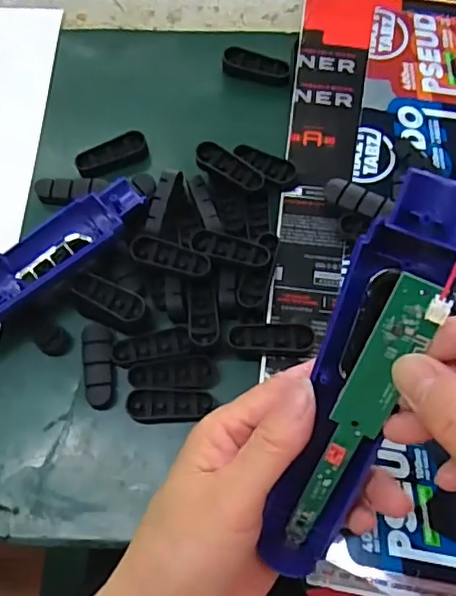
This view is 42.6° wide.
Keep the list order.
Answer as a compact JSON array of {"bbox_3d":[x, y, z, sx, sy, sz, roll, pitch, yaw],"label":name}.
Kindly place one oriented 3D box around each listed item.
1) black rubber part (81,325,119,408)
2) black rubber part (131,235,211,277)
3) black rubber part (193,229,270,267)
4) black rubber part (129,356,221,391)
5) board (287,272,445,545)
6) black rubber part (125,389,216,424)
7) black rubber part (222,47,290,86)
[{"bbox_3d":[-0.073,0.039,0.335,0.017,0.009,0.049,-8,69,-2],"label":"black rubber part"},{"bbox_3d":[-0.033,-0.024,0.342,0.047,0.009,0.016,15,70,7],"label":"black rubber part"},{"bbox_3d":[0.002,-0.029,0.343,0.046,0.006,0.015,16,70,8],"label":"black rubber part"},{"bbox_3d":[-0.030,0.042,0.329,0.050,0.006,0.018,0,69,1],"label":"black rubber part"},{"bbox_3d":[0.049,0.052,0.229,0.019,0.136,0.006,25,31,13],"label":"board"},{"bbox_3d":[-0.032,0.060,0.324,0.046,0.007,0.018,1,69,2],"label":"black rubber part"},{"bbox_3d":[0.020,-0.163,0.411,0.048,0.013,0.015,16,70,7],"label":"black rubber part"}]

